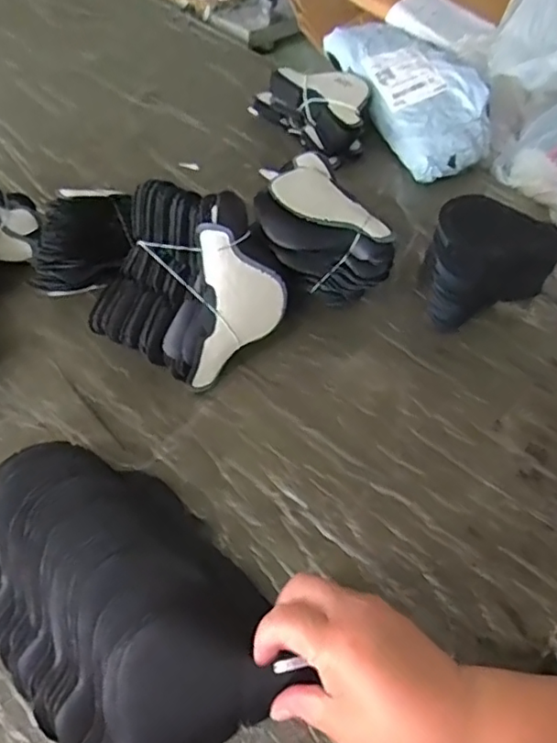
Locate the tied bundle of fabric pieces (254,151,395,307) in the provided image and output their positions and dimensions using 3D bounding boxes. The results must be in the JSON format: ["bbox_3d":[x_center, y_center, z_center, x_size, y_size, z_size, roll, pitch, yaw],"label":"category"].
[{"bbox_3d":[0.042,-0.138,0.560,0.125,0.100,0.126,4,53,-2],"label":"tied bundle of fabric pieces"}]

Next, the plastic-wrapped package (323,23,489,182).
[{"bbox_3d":[0.166,-0.361,0.756,0.116,0.074,0.276,-18,57,-18],"label":"plastic-wrapped package"}]

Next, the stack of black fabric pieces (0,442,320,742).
[{"bbox_3d":[-0.101,0.142,0.370,0.144,0.051,0.217,-35,64,-27],"label":"stack of black fabric pieces"}]

